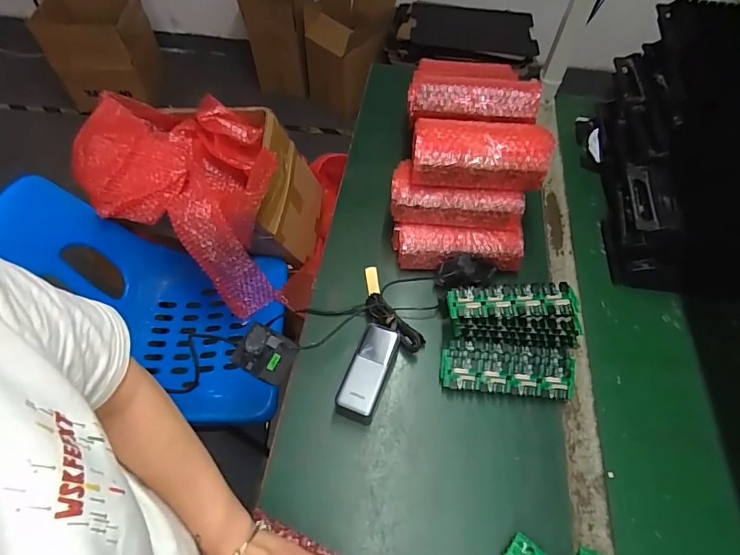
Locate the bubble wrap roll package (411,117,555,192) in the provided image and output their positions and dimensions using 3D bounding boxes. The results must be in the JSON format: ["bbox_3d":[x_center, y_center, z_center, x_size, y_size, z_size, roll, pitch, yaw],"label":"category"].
[{"bbox_3d":[0.170,-0.197,0.665,0.205,0.068,0.102,4,57,1],"label":"bubble wrap roll package"}]

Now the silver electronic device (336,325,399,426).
[{"bbox_3d":[0.000,0.135,0.608,0.054,0.057,0.135,20,58,10],"label":"silver electronic device"}]

